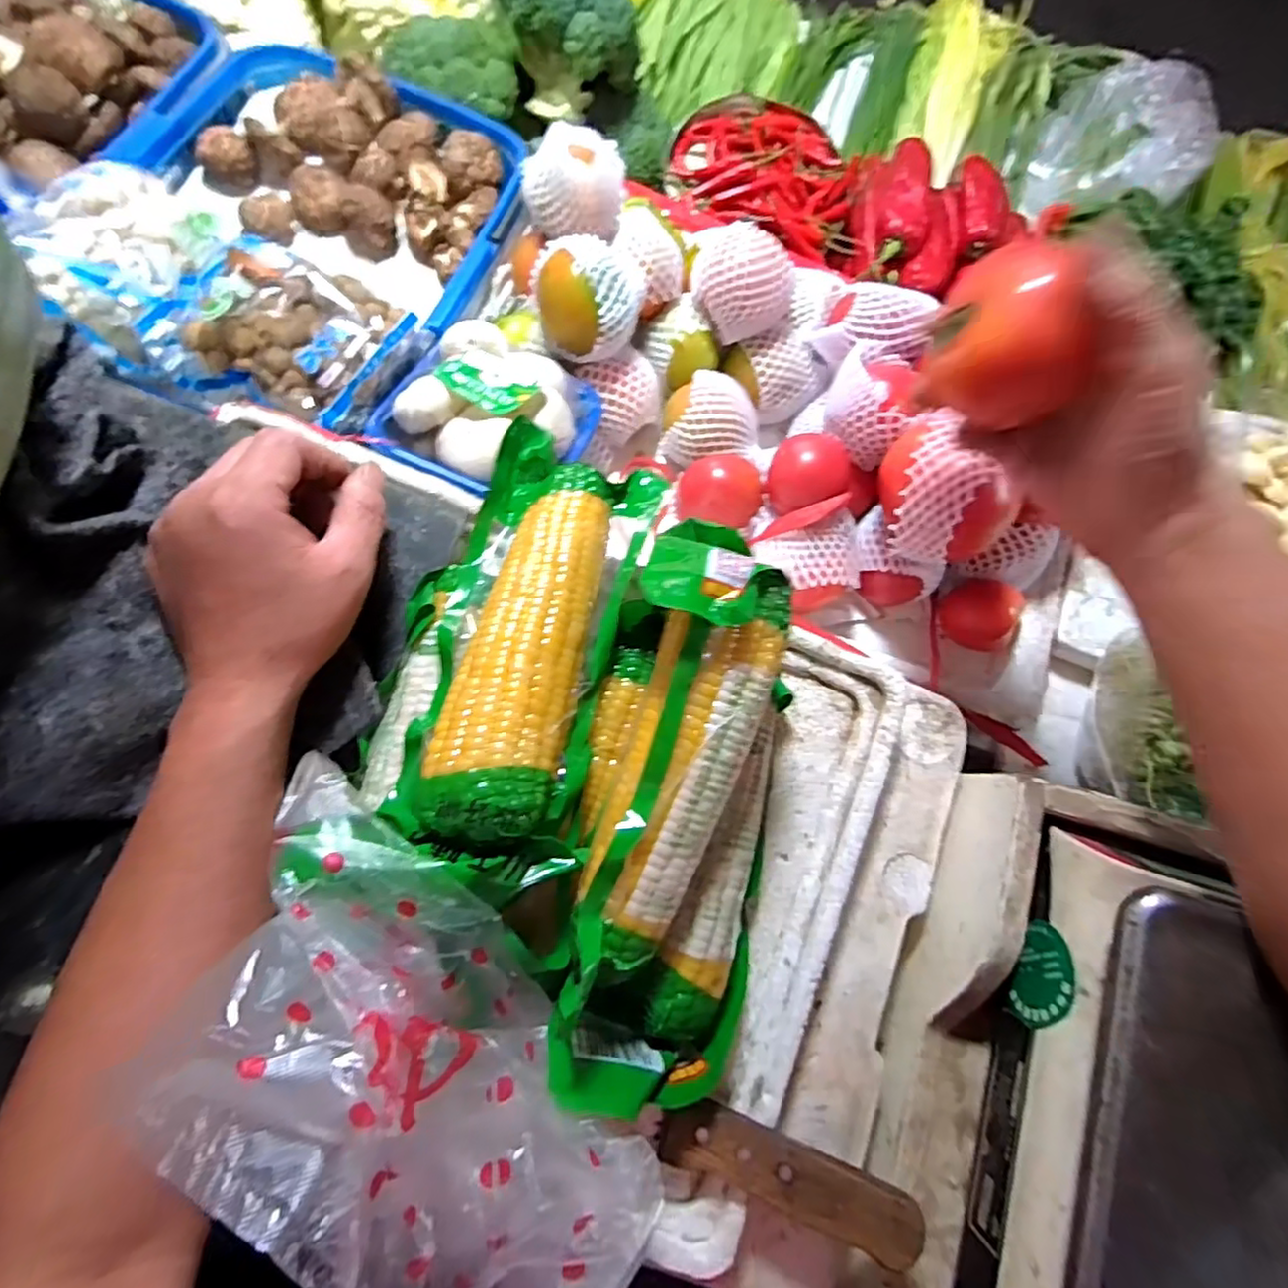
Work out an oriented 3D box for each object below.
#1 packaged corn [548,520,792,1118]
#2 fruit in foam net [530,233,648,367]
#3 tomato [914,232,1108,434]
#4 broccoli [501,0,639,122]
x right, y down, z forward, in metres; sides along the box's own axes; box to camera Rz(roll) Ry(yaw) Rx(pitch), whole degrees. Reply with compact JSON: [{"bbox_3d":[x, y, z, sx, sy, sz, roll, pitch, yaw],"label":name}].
[{"bbox_3d":[0.021,0.073,0.309,0.102,0.097,0.256,6,94,-5],"label":"packaged corn"},{"bbox_3d":[-0.037,-0.249,0.485,0.078,0.065,0.072,1,82,-6],"label":"fruit in foam net"},{"bbox_3d":[0.160,-0.136,0.290,0.057,0.063,0.060,32,80,-1],"label":"tomato"},{"bbox_3d":[-0.068,-0.560,0.608,0.129,0.094,0.090,-3,82,-7],"label":"broccoli"}]

